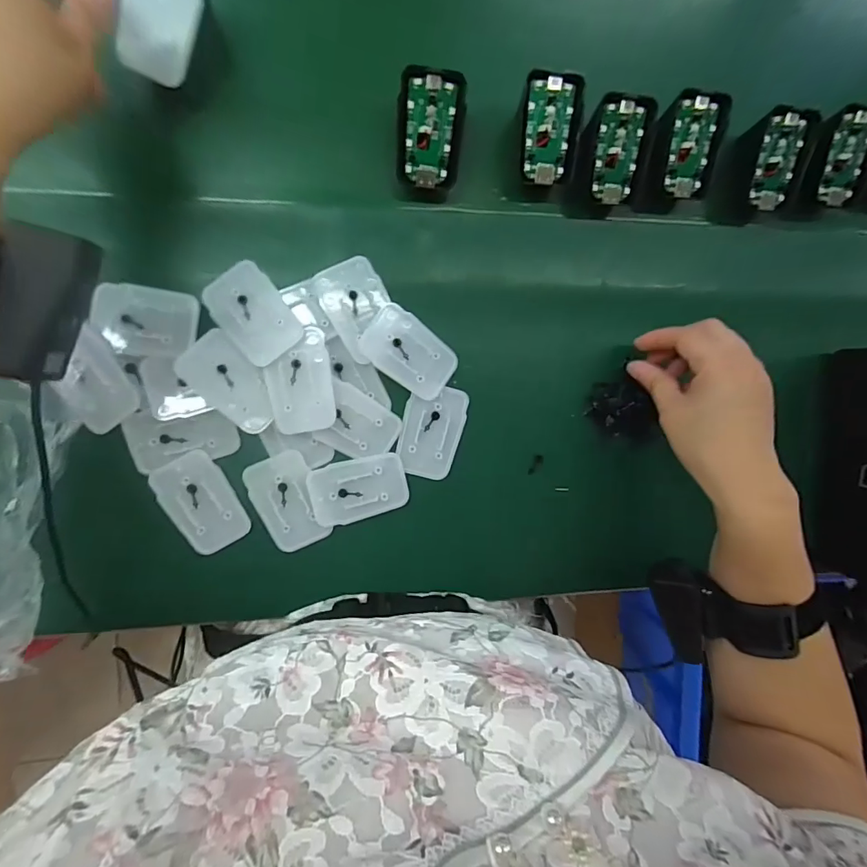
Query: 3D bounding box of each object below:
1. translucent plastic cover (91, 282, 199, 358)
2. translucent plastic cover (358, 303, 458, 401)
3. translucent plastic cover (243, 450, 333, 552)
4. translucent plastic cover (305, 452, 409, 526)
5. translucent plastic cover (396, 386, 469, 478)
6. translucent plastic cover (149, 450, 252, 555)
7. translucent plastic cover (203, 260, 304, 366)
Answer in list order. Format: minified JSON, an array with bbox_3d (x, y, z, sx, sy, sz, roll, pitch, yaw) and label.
[{"bbox_3d":[-0.189,-0.074,0.311,0.064,0.008,0.045,9,93,-9],"label":"translucent plastic cover"},{"bbox_3d":[-0.016,-0.058,0.339,0.068,0.010,0.046,38,89,-9],"label":"translucent plastic cover"},{"bbox_3d":[-0.105,0.050,0.338,0.044,0.004,0.068,-23,97,-6],"label":"translucent plastic cover"},{"bbox_3d":[-0.054,0.041,0.345,0.069,0.005,0.045,-14,96,-7],"label":"translucent plastic cover"},{"bbox_3d":[-0.001,-0.001,0.356,0.045,0.005,0.069,15,92,-9],"label":"translucent plastic cover"},{"bbox_3d":[-0.163,0.050,0.331,0.043,0.007,0.068,-29,98,-5],"label":"translucent plastic cover"},{"bbox_3d":[-0.123,-0.081,0.320,0.045,0.010,0.065,-37,98,-4],"label":"translucent plastic cover"}]

